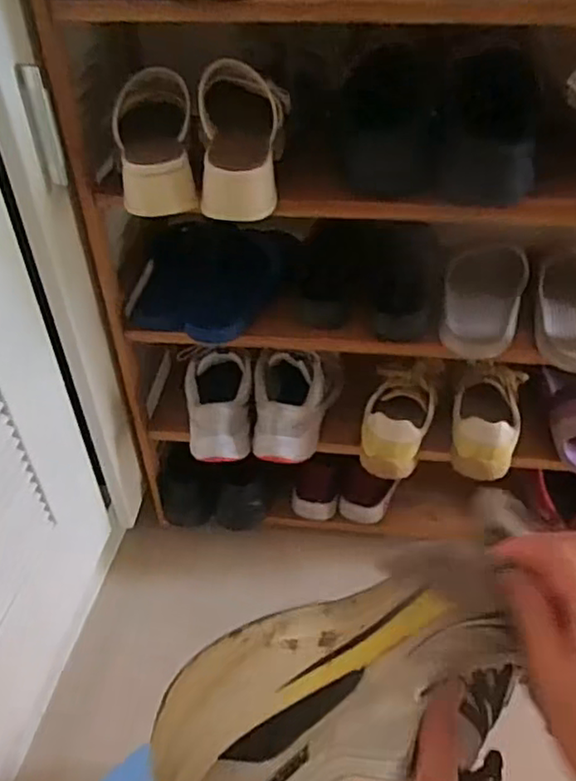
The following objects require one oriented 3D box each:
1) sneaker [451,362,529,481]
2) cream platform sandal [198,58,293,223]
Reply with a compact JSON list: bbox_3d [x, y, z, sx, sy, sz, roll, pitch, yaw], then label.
[{"bbox_3d":[0.266,0.037,0.881,0.087,0.079,0.184,9,65,12],"label":"sneaker"},{"bbox_3d":[-0.046,-0.247,0.667,0.084,0.073,0.155,0,78,2],"label":"cream platform sandal"}]

